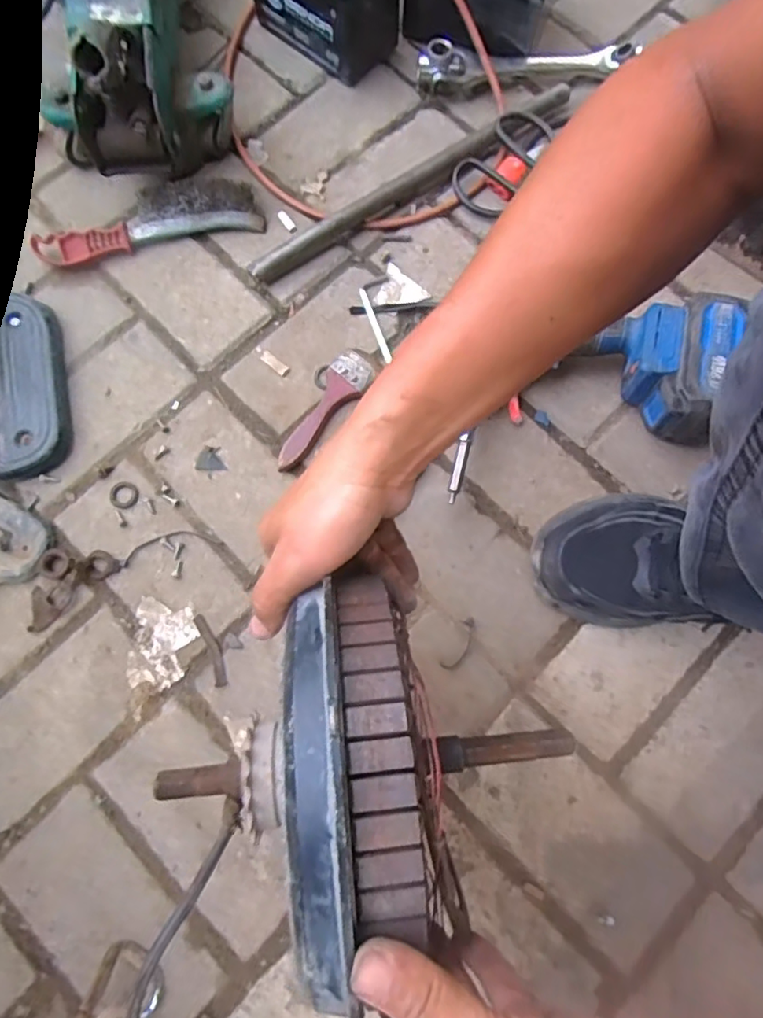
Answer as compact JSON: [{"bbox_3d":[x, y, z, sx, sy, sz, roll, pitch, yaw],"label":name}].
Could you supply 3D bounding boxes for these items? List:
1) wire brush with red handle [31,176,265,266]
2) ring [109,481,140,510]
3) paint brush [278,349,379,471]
[{"bbox_3d":[-0.237,-0.290,0.580,0.223,0.037,0.046,-13,76,-3],"label":"wire brush with red handle"},{"bbox_3d":[-0.235,-0.013,0.526,0.026,0.004,0.025,0,75,0],"label":"ring"},{"bbox_3d":[-0.056,-0.093,0.537,0.039,0.019,0.132,38,79,9],"label":"paint brush"}]

